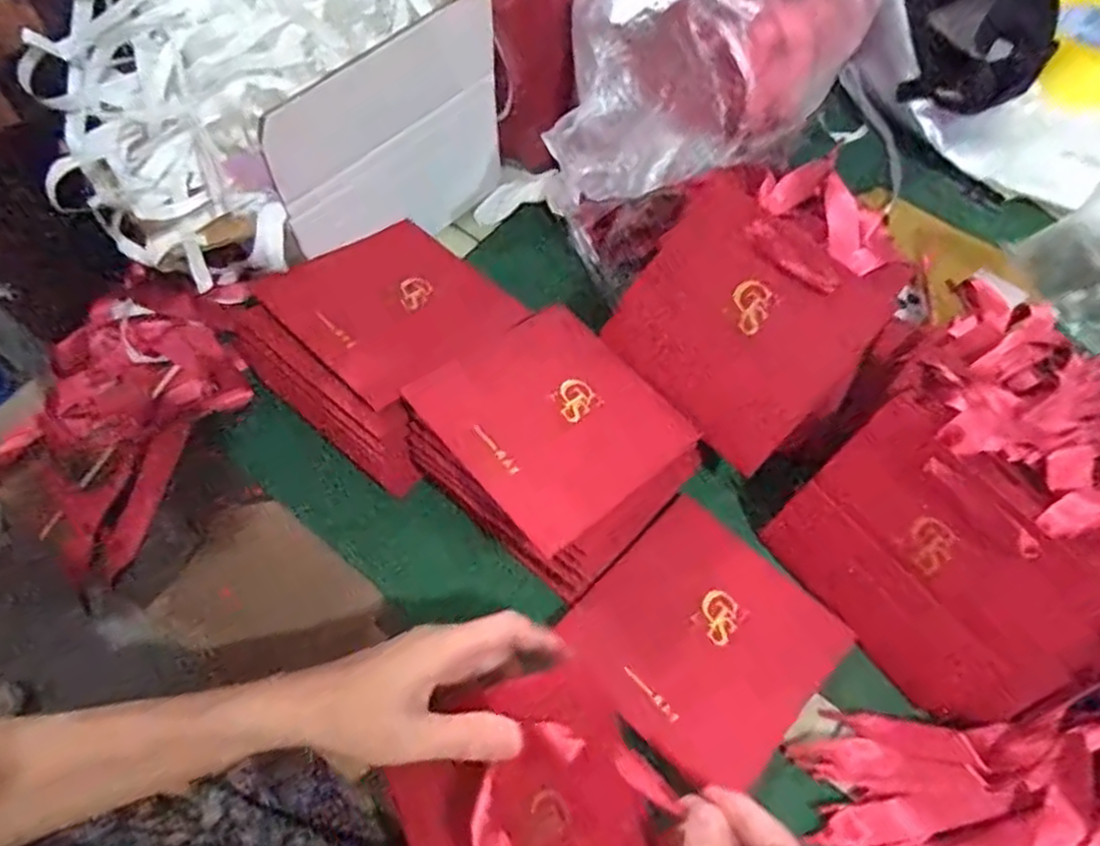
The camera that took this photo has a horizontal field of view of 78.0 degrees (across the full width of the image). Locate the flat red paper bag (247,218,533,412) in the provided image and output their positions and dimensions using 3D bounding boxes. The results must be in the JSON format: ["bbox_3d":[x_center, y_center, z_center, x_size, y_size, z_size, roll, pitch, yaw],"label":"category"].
[{"bbox_3d":[-0.111,-0.086,0.477,0.142,0.013,0.141,-34,66,-33],"label":"flat red paper bag"}]

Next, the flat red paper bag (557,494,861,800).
[{"bbox_3d":[0.096,0.135,0.425,0.134,0.010,0.139,-41,71,-20],"label":"flat red paper bag"}]

